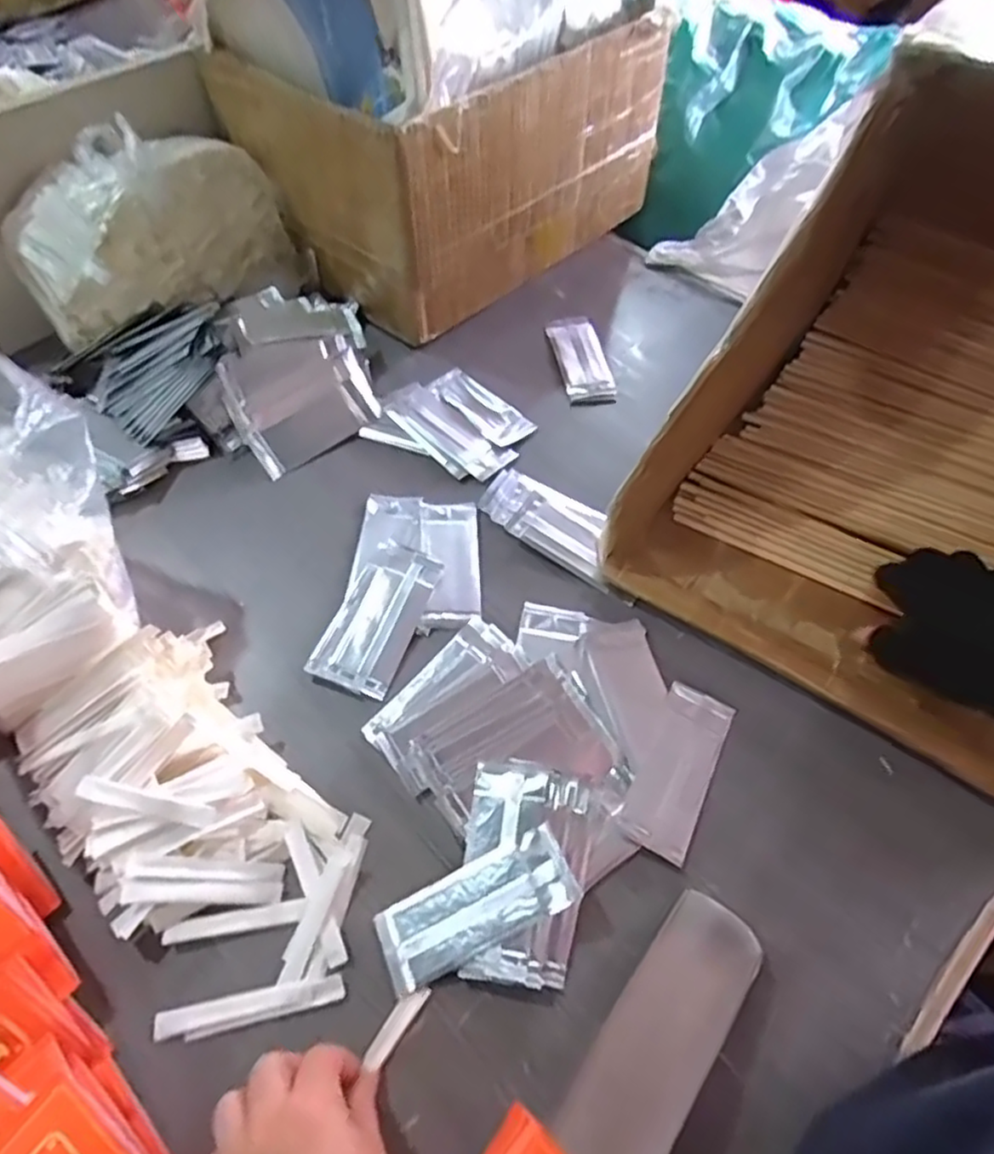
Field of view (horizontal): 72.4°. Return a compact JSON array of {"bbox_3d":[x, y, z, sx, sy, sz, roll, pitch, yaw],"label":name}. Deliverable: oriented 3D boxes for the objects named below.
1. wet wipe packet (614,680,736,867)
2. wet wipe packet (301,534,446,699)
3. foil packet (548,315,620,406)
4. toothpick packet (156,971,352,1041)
[{"bbox_3d":[0.126,0.131,0.471,0.047,0.007,0.121,24,60,15],"label":"wet wipe packet"},{"bbox_3d":[-0.094,0.029,0.534,0.064,0.017,0.124,17,59,11],"label":"wet wipe packet"},{"bbox_3d":[0.089,-0.231,0.719,0.053,0.010,0.134,-8,57,-5],"label":"foil packet"},{"bbox_3d":[-0.144,0.252,0.398,0.107,0.006,0.018,-11,58,-7],"label":"toothpick packet"}]

